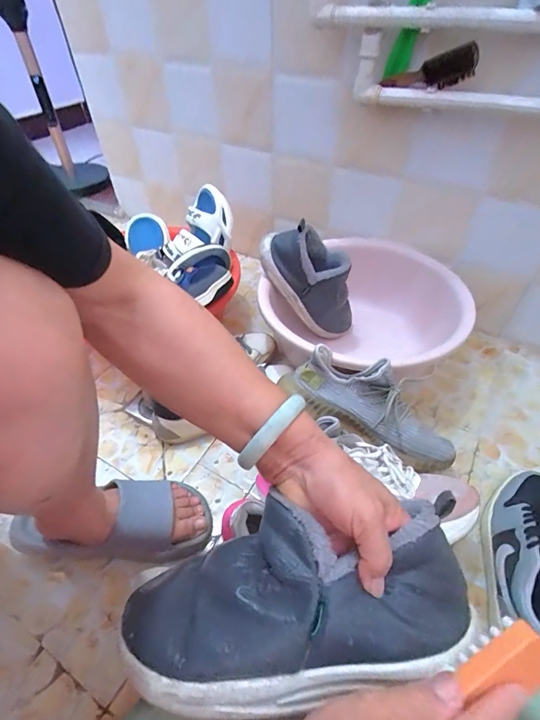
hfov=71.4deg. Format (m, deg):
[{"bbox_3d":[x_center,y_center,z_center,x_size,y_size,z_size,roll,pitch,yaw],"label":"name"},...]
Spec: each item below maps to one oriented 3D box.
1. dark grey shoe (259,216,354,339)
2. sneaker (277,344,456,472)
[{"bbox_3d":[0.101,-0.148,0.774,0.143,0.283,0.082,-26,43,19],"label":"dark grey shoe"},{"bbox_3d":[0.171,0.068,0.599,0.268,0.124,0.086,32,12,7],"label":"sneaker"}]

